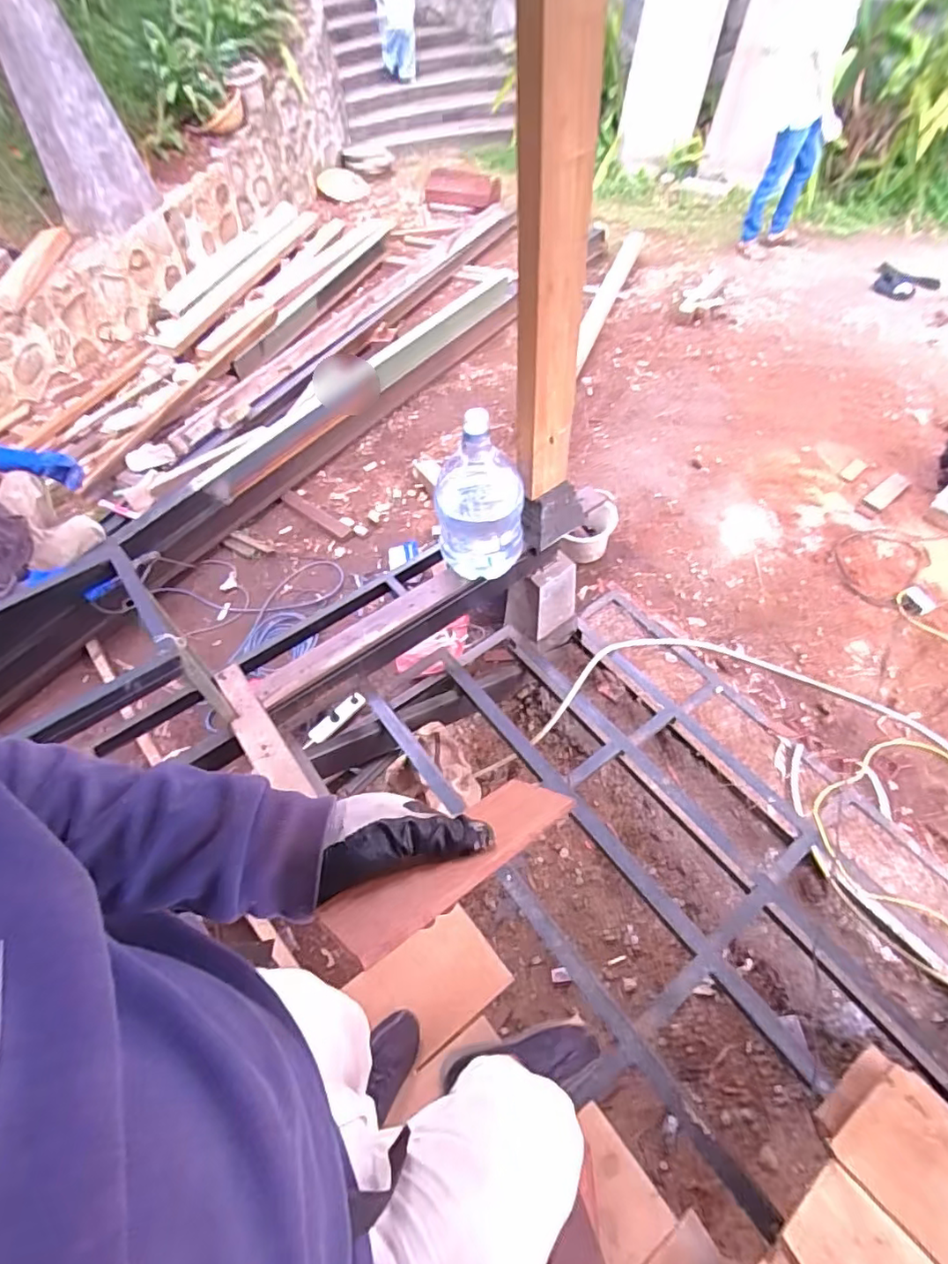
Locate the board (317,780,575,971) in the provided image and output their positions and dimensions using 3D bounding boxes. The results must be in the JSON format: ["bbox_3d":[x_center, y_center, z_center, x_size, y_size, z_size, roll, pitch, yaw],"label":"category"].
[{"bbox_3d":[-0.013,0.149,0.378,0.171,0.006,0.063,-25,21,-35],"label":"board"}]

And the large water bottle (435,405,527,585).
[{"bbox_3d":[0.011,-0.359,1.585,0.238,0.461,0.201,-7,53,-2],"label":"large water bottle"}]

